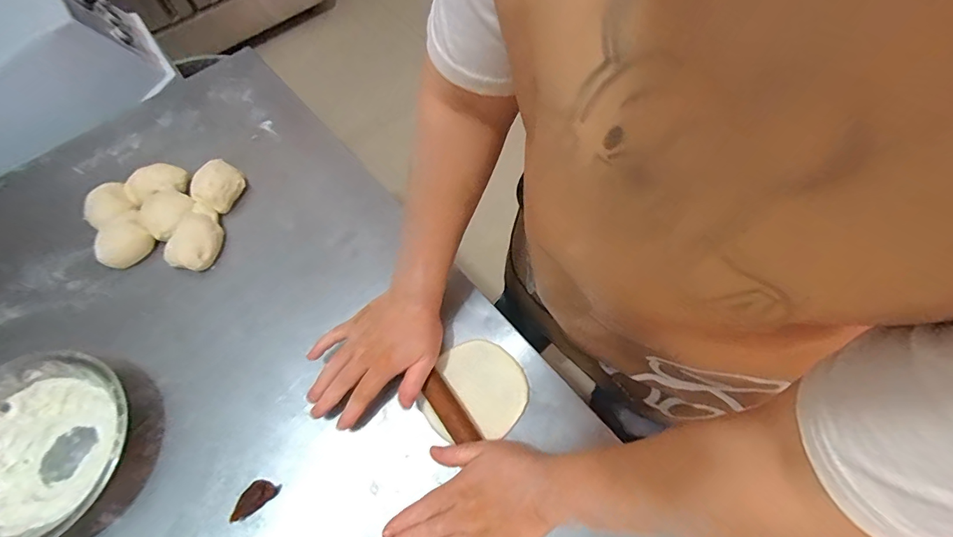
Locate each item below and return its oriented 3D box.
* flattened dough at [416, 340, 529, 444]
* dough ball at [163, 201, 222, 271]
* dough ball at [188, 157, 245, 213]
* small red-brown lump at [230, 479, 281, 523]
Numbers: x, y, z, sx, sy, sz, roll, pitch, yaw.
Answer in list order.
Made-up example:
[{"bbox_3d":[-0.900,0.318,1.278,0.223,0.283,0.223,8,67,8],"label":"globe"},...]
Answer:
[{"bbox_3d":[-0.001,0.141,0.498,0.106,0.012,0.112,-1,65,1],"label":"flattened dough"},{"bbox_3d":[-0.360,-0.039,0.567,0.054,0.031,0.083,24,68,12],"label":"dough ball"},{"bbox_3d":[-0.358,-0.115,0.607,0.060,0.032,0.066,23,68,12],"label":"dough ball"},{"bbox_3d":[-0.231,0.236,0.456,0.044,0.019,0.022,-38,70,-15],"label":"small red-brown lump"}]

